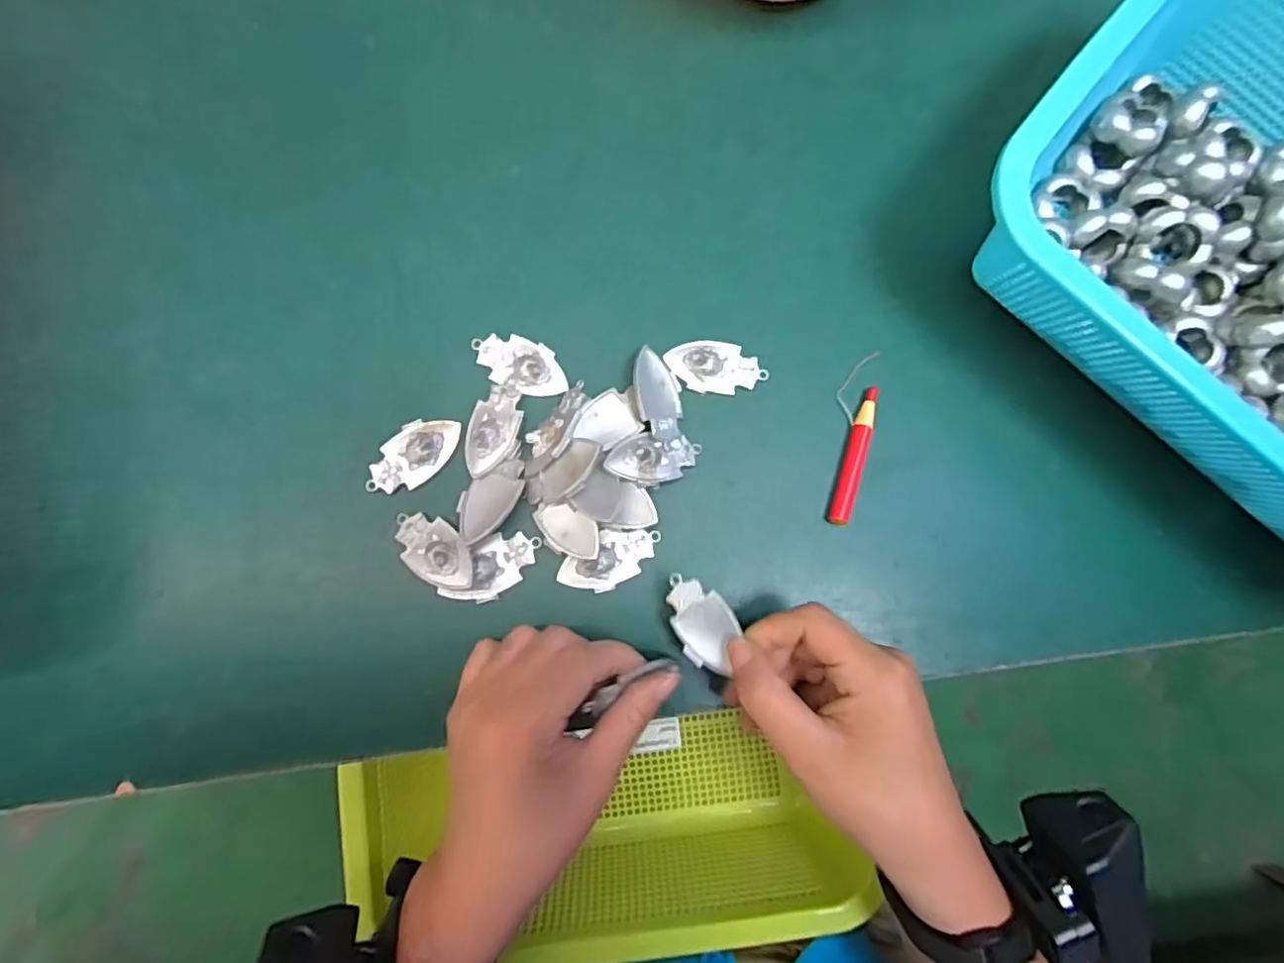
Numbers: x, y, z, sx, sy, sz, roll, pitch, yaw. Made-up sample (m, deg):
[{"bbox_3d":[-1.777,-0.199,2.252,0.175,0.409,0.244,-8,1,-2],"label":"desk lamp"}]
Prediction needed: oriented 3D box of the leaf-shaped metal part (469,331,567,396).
[{"bbox_3d":[-0.056,-0.054,0.295,0.045,0.004,0.024,15,84,0],"label":"leaf-shaped metal part"}]

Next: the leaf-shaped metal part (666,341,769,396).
[{"bbox_3d":[0.035,-0.054,0.297,0.046,0.007,0.024,6,84,-1],"label":"leaf-shaped metal part"}]

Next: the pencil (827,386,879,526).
[{"bbox_3d":[0.099,-0.012,0.295,0.010,0.008,0.065,16,84,0],"label":"pencil"}]

